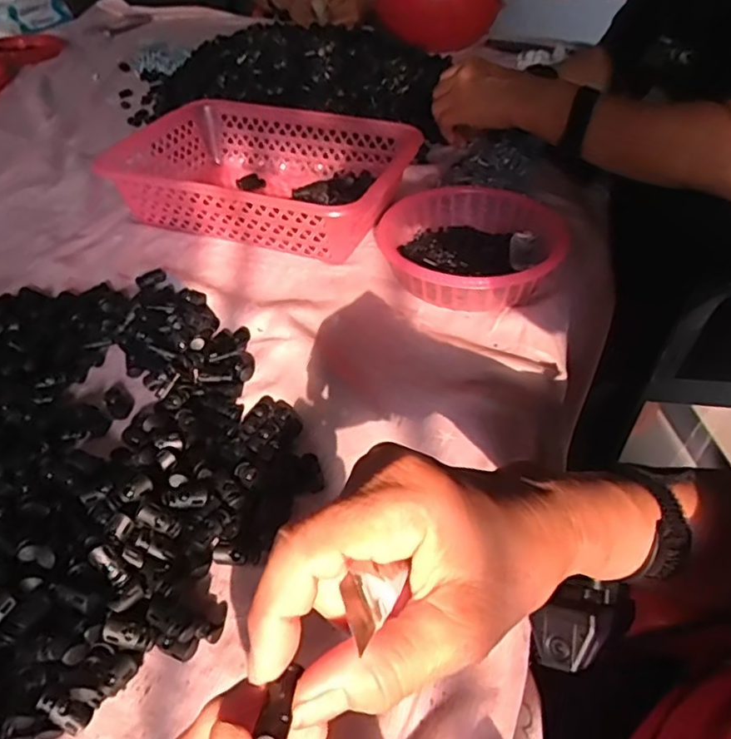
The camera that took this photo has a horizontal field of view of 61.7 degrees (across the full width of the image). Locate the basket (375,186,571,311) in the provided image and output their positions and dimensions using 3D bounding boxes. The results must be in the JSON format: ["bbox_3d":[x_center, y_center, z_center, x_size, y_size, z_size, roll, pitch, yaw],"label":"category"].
[{"bbox_3d":[0.099,-0.117,0.576,0.168,0.046,0.174,6,43,9],"label":"basket"}]

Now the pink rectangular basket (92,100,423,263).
[{"bbox_3d":[-0.109,-0.214,0.678,0.298,0.074,0.197,14,45,17],"label":"pink rectangular basket"}]

